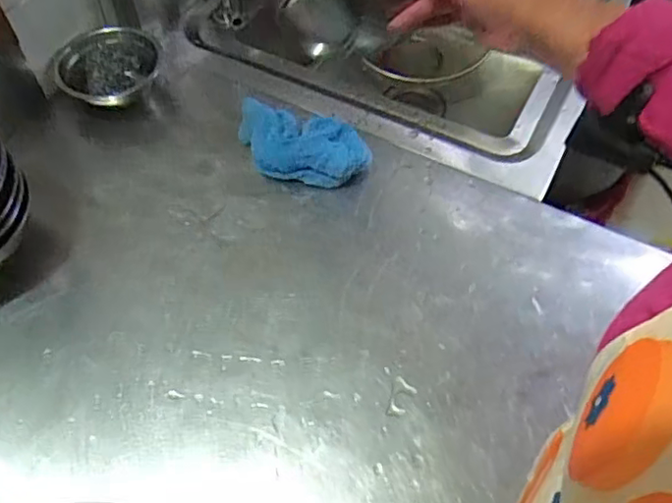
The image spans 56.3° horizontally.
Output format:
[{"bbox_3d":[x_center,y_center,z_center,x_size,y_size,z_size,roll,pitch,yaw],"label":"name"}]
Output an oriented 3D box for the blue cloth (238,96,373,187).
[{"bbox_3d":[-0.039,-0.126,0.733,0.152,0.039,0.100,8,57,5],"label":"blue cloth"}]

